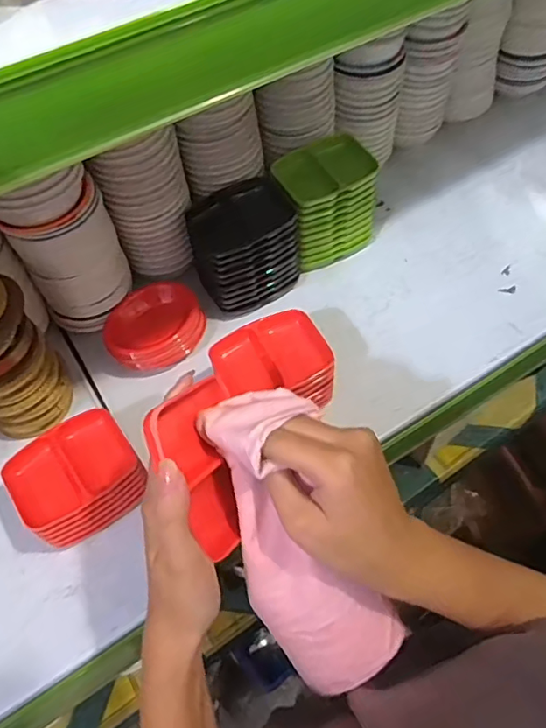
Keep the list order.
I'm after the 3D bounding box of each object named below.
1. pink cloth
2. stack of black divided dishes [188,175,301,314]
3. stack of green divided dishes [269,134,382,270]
[{"bbox_3d":[0.018,0.113,0.339,0.077,0.047,0.191,-24,99,-11],"label":"pink cloth"},{"bbox_3d":[-0.032,-0.124,0.576,0.107,0.101,0.094,-21,59,-10],"label":"stack of black divided dishes"},{"bbox_3d":[0.057,-0.169,0.597,0.092,0.120,0.066,-24,60,-12],"label":"stack of green divided dishes"}]

